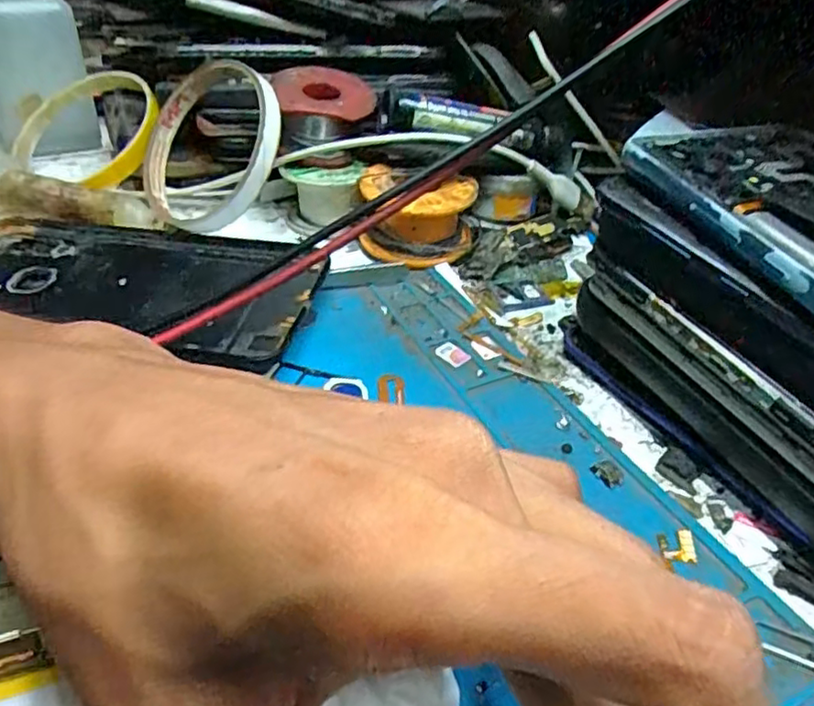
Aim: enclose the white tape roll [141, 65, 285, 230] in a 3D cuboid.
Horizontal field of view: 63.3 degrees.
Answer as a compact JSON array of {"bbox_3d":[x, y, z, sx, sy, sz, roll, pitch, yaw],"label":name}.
[{"bbox_3d":[-0.095,-0.099,0.322,0.087,0.083,0.017,33,11,32],"label":"white tape roll"}]

